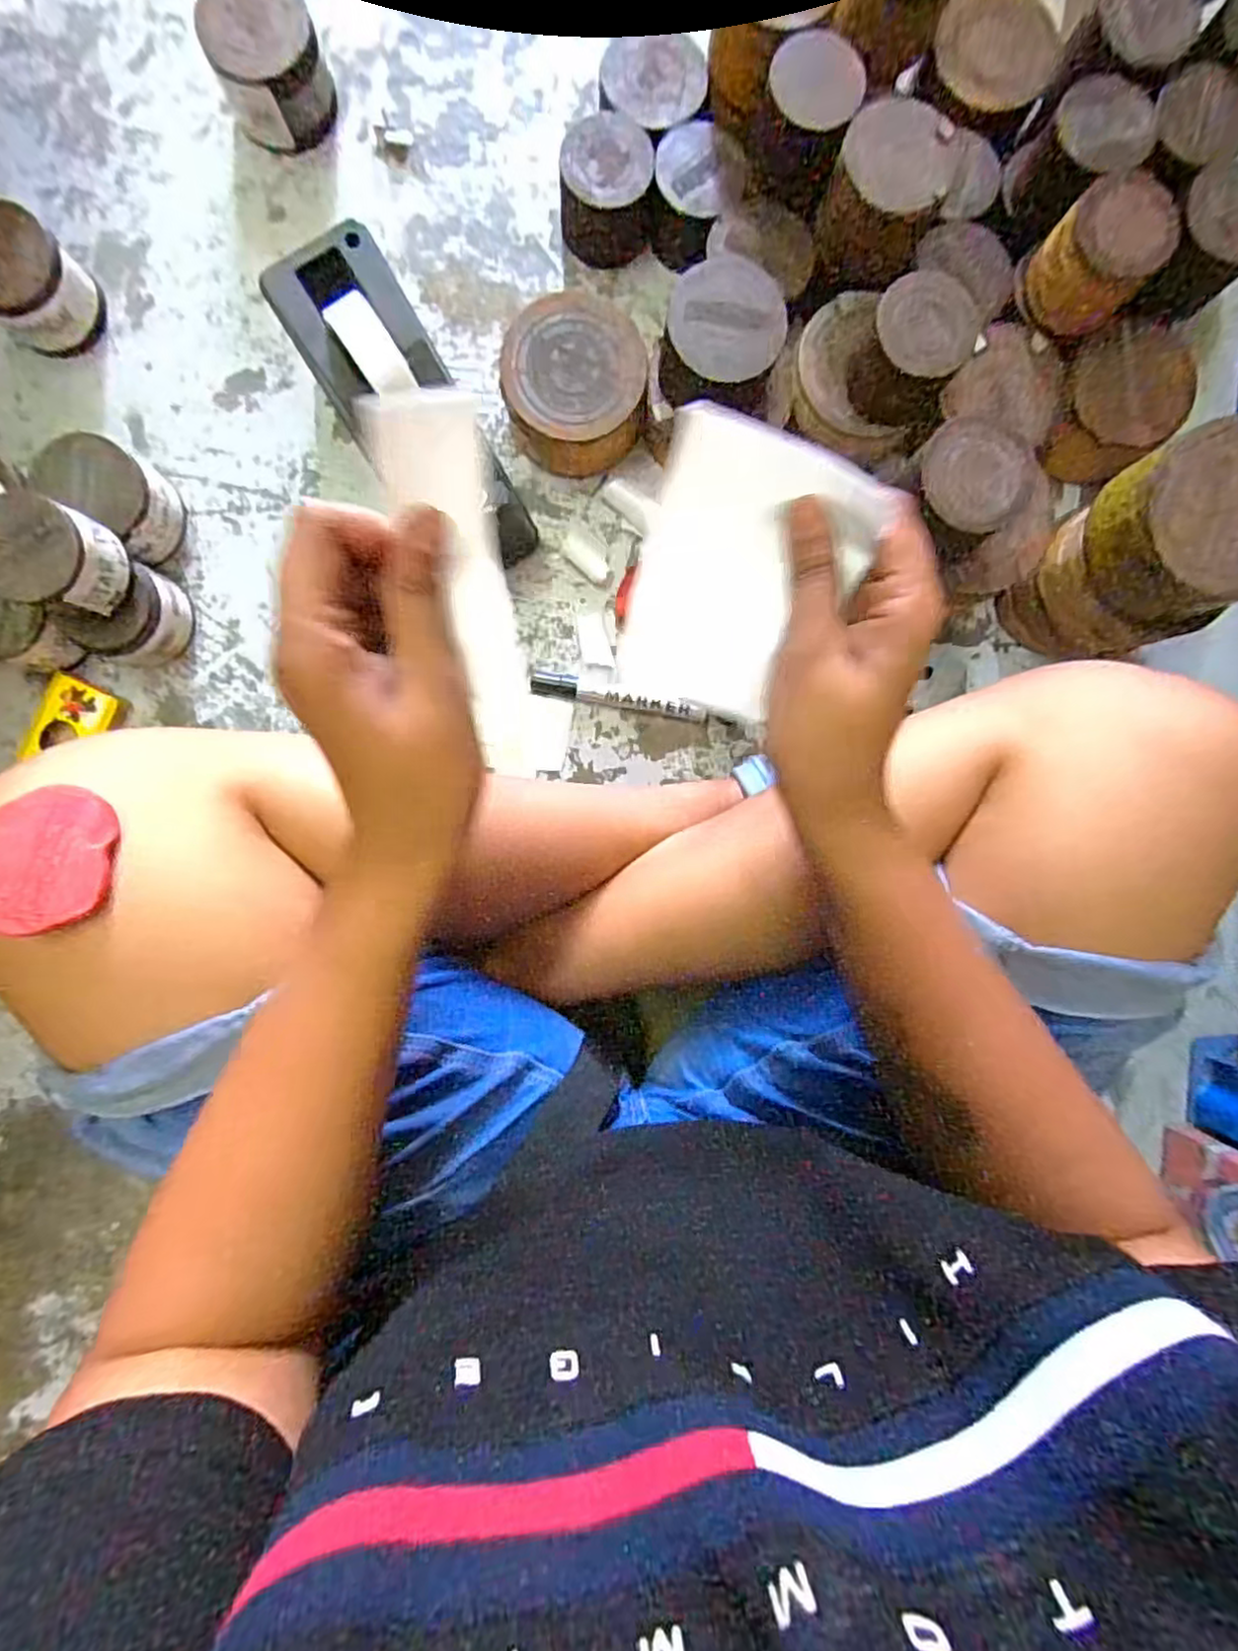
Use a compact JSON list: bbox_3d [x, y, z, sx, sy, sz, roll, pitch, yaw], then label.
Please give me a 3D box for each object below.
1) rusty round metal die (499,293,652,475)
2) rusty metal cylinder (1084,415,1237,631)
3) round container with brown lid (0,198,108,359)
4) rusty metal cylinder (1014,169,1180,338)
[{"bbox_3d":[-0.030,-0.308,0.484,0.096,0.054,0.108,4,91,-2],"label":"rusty round metal die"},{"bbox_3d":[0.348,-0.178,0.402,0.097,0.058,0.096,-21,92,-1],"label":"rusty metal cylinder"},{"bbox_3d":[-0.405,-0.372,0.470,0.067,0.060,0.066,0,92,-2],"label":"round container with brown lid"},{"bbox_3d":[0.309,-0.368,0.441,0.067,0.051,0.061,0,92,-2],"label":"rusty metal cylinder"}]

